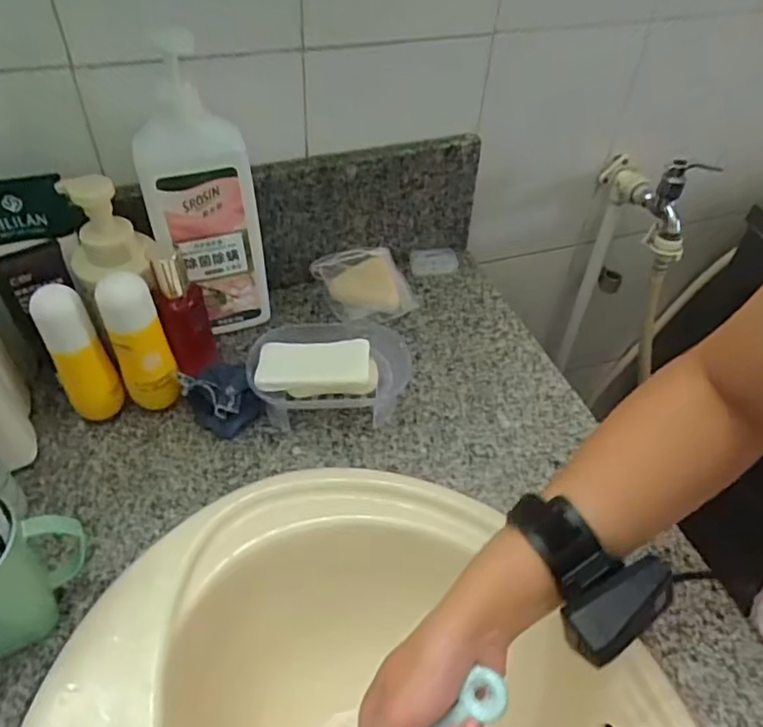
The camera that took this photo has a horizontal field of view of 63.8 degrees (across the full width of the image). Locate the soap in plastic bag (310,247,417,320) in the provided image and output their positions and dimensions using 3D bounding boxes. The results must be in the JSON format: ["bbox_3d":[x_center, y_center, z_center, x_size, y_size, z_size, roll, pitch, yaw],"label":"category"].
[{"bbox_3d":[-0.016,-0.089,0.723,0.103,0.042,0.094,-17,50,-17],"label":"soap in plastic bag"}]

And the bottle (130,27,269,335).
[{"bbox_3d":[-0.168,-0.150,0.590,0.086,0.276,0.065,11,48,8],"label":"bottle"}]

